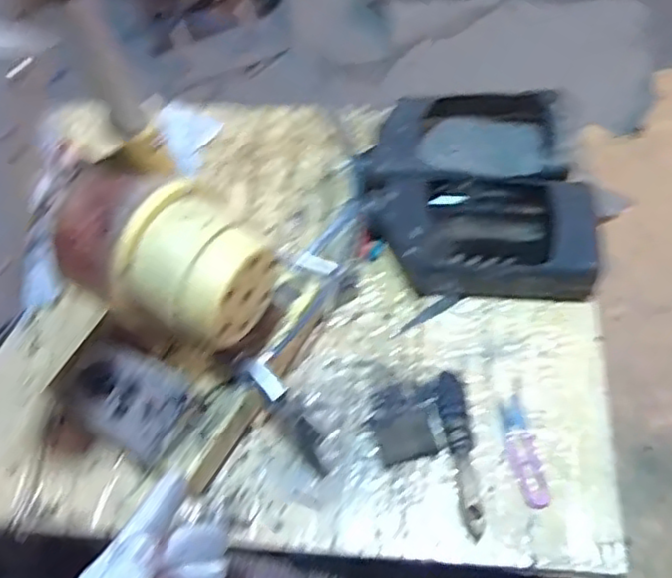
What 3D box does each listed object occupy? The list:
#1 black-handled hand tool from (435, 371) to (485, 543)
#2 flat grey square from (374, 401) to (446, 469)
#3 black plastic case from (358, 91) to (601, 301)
[{"bbox_3d":[0.111,0.140,0.578,0.025,0.022,0.145,-10,62,2],"label":"black-handled hand tool"},{"bbox_3d":[0.068,0.133,0.601,0.061,0.006,0.045,-18,62,-2],"label":"flat grey square"},{"bbox_3d":[0.137,-0.098,0.686,0.206,0.075,0.233,-7,62,4],"label":"black plastic case"}]

